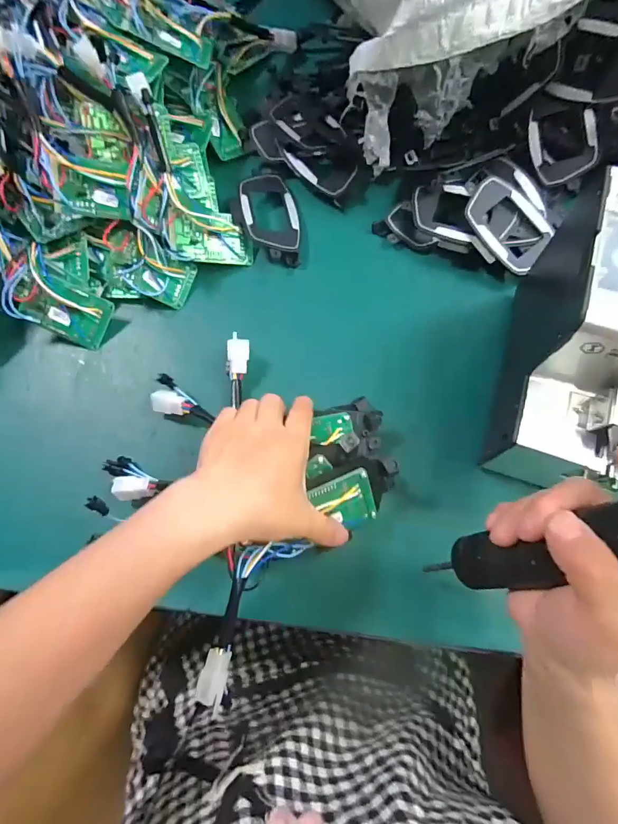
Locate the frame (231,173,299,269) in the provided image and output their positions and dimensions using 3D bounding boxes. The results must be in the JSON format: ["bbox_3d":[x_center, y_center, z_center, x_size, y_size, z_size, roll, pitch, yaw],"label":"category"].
[{"bbox_3d":[-0.043,-0.200,0.428,0.062,0.024,0.104,-7,74,1],"label":"frame"}]

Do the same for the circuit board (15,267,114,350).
[{"bbox_3d":[-0.235,-0.098,0.392,0.085,0.014,0.049,23,95,-11],"label":"circuit board"}]

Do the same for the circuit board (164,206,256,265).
[{"bbox_3d":[-0.097,-0.171,0.407,0.083,0.011,0.046,-4,99,-23],"label":"circuit board"}]

